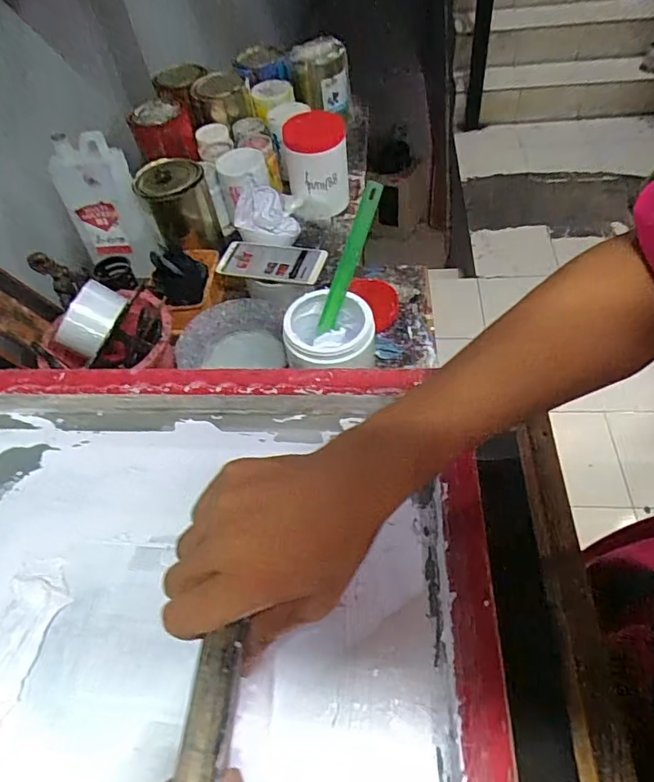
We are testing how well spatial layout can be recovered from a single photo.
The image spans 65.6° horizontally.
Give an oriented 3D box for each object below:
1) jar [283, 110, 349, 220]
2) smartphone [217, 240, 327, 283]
[{"bbox_3d":[-0.015,-0.379,0.848,0.102,0.144,0.097,-3,54,5],"label":"jar"},{"bbox_3d":[-0.081,-0.195,0.758,0.156,0.015,0.076,8,55,13],"label":"smartphone"}]

